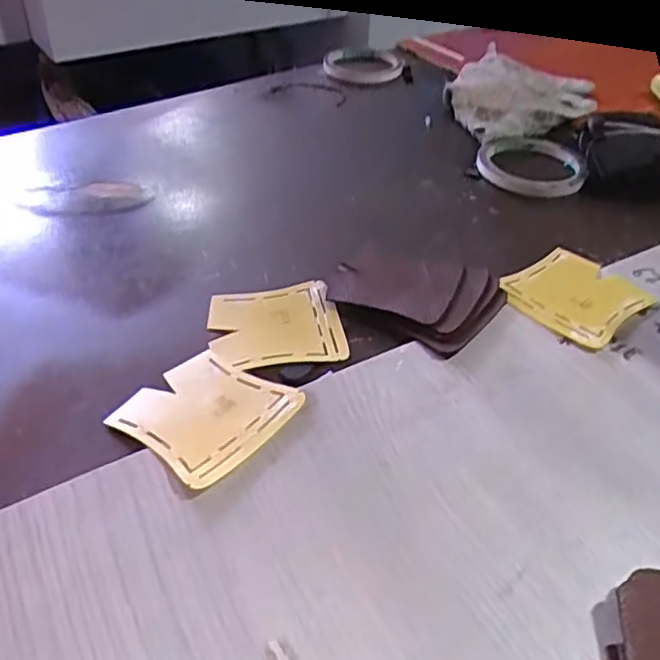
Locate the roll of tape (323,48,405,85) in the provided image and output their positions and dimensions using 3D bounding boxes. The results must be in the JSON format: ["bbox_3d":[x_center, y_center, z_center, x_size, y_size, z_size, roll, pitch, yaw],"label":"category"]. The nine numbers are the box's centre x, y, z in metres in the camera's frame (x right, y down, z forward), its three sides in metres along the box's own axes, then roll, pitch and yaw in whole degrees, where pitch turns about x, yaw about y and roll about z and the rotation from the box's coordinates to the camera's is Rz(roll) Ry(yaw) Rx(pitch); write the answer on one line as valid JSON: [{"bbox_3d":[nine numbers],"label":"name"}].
[{"bbox_3d":[0.030,-0.288,0.728,0.080,0.019,0.080,2,41,-2],"label":"roll of tape"}]

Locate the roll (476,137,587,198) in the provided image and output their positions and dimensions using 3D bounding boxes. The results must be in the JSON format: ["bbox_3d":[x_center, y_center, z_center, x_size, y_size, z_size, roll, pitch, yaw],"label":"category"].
[{"bbox_3d":[0.174,-0.146,0.584,0.089,0.011,0.090,7,41,5],"label":"roll"}]

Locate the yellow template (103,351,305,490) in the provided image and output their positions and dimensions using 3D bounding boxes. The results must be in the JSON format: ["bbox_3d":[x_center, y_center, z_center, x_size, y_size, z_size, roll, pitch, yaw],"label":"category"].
[{"bbox_3d":[-0.066,0.042,0.352,0.077,0.005,0.073,25,46,34],"label":"yellow template"}]

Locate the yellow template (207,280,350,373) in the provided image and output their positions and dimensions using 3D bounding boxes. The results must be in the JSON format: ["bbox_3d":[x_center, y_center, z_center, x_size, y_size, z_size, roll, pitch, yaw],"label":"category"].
[{"bbox_3d":[-0.033,-0.003,0.402,0.077,0.004,0.068,-7,44,-10],"label":"yellow template"}]

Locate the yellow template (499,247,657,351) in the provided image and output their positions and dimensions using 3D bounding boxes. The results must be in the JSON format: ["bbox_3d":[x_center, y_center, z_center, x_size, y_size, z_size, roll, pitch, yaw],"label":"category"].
[{"bbox_3d":[0.157,-0.022,0.431,0.084,0.004,0.074,-28,50,-34],"label":"yellow template"}]

